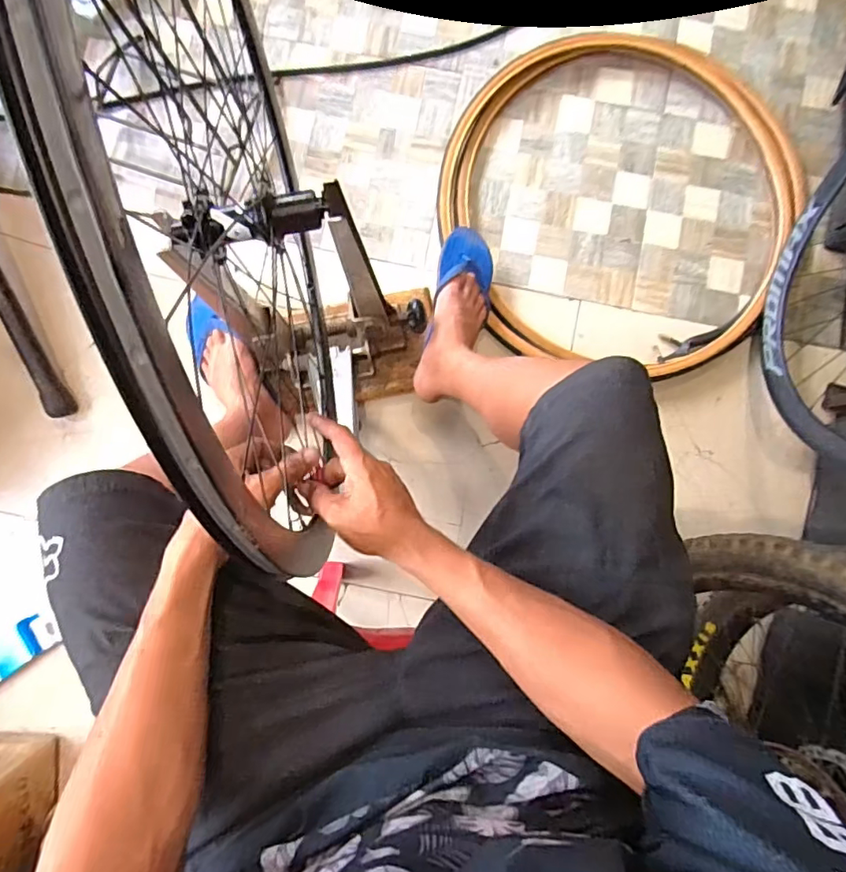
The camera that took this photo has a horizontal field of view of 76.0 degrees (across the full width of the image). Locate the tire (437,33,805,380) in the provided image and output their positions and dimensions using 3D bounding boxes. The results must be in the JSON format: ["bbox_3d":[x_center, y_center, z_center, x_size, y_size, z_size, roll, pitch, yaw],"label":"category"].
[{"bbox_3d":[0.374,-0.463,1.021,0.677,0.062,0.676,9,85,0],"label":"tire"}]

